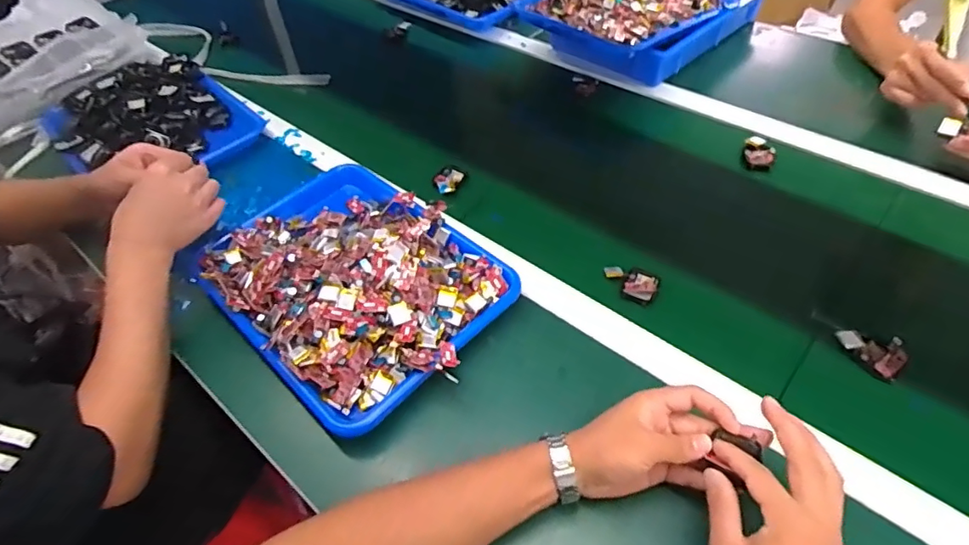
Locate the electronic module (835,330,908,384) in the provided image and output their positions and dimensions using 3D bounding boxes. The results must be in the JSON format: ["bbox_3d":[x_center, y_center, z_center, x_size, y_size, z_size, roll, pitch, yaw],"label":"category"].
[{"bbox_3d":[0.380,0.075,0.530,0.038,0.021,0.058,-37,57,-24],"label":"electronic module"}]

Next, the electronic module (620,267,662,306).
[{"bbox_3d":[0.176,0.014,0.606,0.037,0.010,0.048,20,55,20],"label":"electronic module"}]

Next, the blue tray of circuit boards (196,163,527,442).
[{"bbox_3d":[-0.152,-0.004,0.613,0.259,0.065,0.338,-36,56,-23],"label":"blue tray of circuit boards"}]

